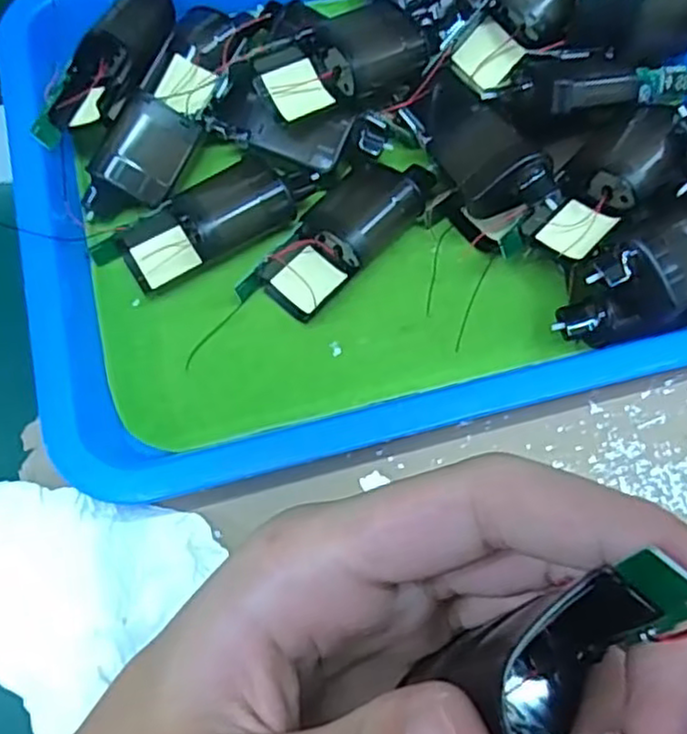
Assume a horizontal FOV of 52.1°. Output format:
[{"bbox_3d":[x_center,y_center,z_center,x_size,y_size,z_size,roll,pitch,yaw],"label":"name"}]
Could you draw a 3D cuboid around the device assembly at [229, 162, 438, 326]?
[{"bbox_3d":[-0.001,-0.060,0.311,0.097,0.025,0.037,-43,75,-14],"label":"device assembly"}]

